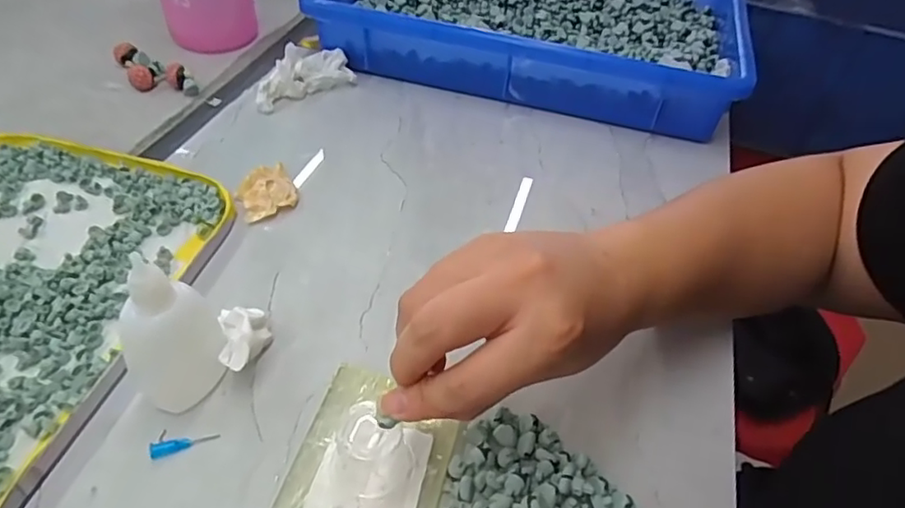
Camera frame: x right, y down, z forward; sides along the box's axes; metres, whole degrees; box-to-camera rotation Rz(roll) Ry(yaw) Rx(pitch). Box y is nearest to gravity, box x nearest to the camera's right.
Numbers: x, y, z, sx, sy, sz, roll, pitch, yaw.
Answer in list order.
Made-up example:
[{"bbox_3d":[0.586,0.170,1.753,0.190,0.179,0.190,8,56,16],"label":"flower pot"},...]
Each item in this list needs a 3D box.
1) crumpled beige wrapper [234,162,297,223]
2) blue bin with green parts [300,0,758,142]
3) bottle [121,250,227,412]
[{"bbox_3d":[-0.128,-0.044,0.408,0.037,0.010,0.042,-21,51,-26],"label":"crumpled beige wrapper"},{"bbox_3d":[0.076,-0.225,0.573,0.368,0.069,0.247,15,45,9],"label":"blue bin with green parts"},{"bbox_3d":[-0.136,0.028,0.282,0.042,0.079,0.052,-20,50,-25],"label":"bottle"}]

